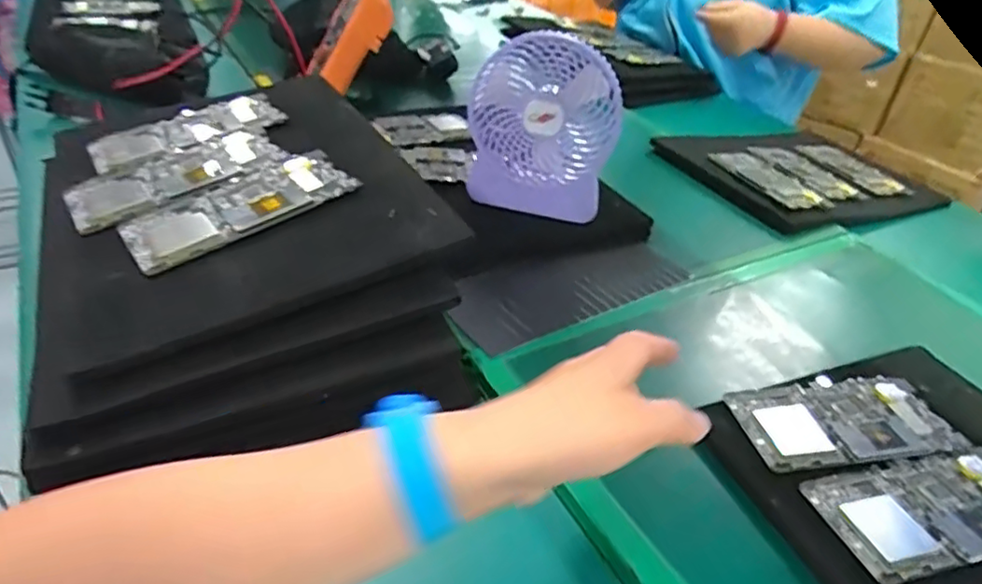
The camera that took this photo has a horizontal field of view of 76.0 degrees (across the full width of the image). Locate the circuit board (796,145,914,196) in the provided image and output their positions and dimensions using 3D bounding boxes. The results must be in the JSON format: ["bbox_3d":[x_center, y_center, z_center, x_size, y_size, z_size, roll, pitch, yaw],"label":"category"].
[{"bbox_3d":[0.471,-0.161,0.822,0.074,0.011,0.141,-11,40,-24],"label":"circuit board"}]

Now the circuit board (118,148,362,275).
[{"bbox_3d":[-0.178,-0.063,0.449,0.154,0.009,0.067,-30,52,-25],"label":"circuit board"}]

